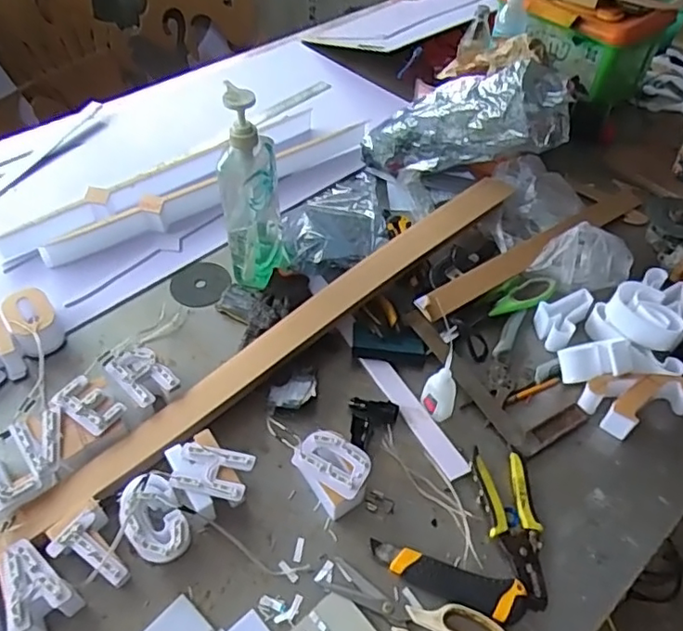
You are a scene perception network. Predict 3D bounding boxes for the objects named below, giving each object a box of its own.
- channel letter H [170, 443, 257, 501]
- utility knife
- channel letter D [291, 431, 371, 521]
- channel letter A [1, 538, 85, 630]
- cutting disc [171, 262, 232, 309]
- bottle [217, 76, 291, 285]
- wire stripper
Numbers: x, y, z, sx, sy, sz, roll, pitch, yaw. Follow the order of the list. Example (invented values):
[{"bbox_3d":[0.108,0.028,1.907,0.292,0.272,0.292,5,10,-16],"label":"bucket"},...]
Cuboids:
[{"bbox_3d":[-0.141,0.169,0.639,0.080,0.015,0.052,10,51,6],"label":"channel letter H"},{"bbox_3d":[0.109,0.271,0.606,0.160,0.024,0.039,18,52,12],"label":"utility knife"},{"bbox_3d":[-0.012,0.178,0.664,0.087,0.049,0.069,28,54,19],"label":"channel letter D"},{"bbox_3d":[-0.306,0.270,0.573,0.082,0.051,0.061,37,58,25],"label":"channel letter A"},{"bbox_3d":[-0.216,-0.048,0.887,0.093,0.009,0.093,-5,46,5],"label":"cutting disc"},{"bbox_3d":[-0.118,-0.152,0.789,0.085,0.285,0.089,-6,51,-7],"label":"bottle"},{"bbox_3d":[0.190,0.229,0.644,0.061,0.021,0.170,-3,50,-5],"label":"wire stripper"}]

